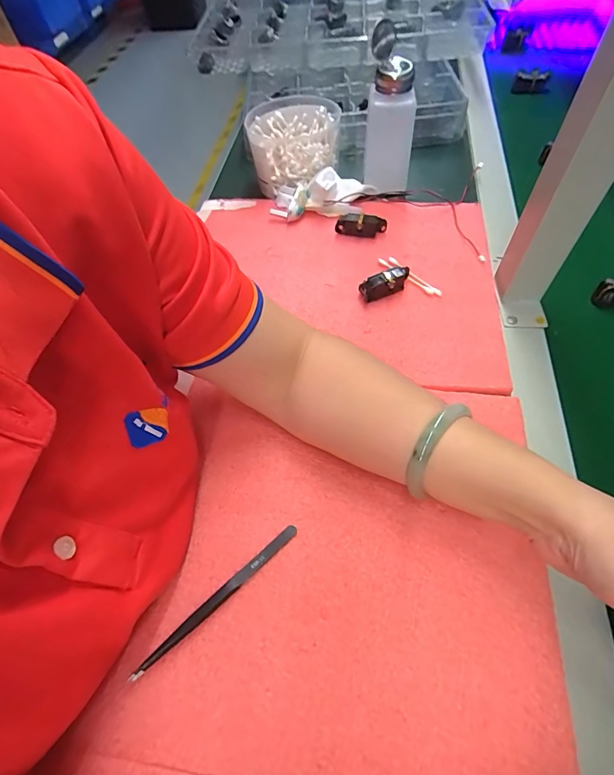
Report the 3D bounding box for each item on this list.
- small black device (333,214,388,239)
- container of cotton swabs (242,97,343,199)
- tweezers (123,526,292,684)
[{"bbox_3d":[0.061,-0.183,0.455,0.058,0.022,0.019,5,58,7],"label":"small black device"},{"bbox_3d":[-0.015,-0.317,0.524,0.117,0.065,0.119,-8,58,-1],"label":"container of cotton swabs"},{"bbox_3d":[-0.060,0.143,0.273,0.134,0.006,0.008,-38,63,-19],"label":"tweezers"}]

